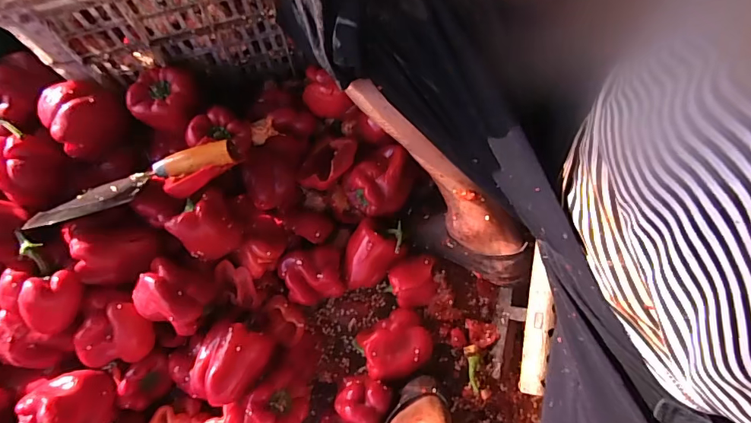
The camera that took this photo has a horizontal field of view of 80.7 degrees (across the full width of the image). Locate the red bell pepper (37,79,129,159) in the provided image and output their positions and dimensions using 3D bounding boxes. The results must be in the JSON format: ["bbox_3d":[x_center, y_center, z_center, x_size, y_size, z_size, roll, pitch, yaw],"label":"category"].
[{"bbox_3d":[-0.385,-0.126,0.588,0.087,0.076,0.084,0,76,1],"label":"red bell pepper"}]

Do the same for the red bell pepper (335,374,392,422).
[{"bbox_3d":[-0.017,0.250,0.584,0.064,0.068,0.065,25,78,7],"label":"red bell pepper"}]

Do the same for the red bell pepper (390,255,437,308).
[{"bbox_3d":[0.054,0.102,0.632,0.065,0.049,0.066,-13,76,-2],"label":"red bell pepper"}]

